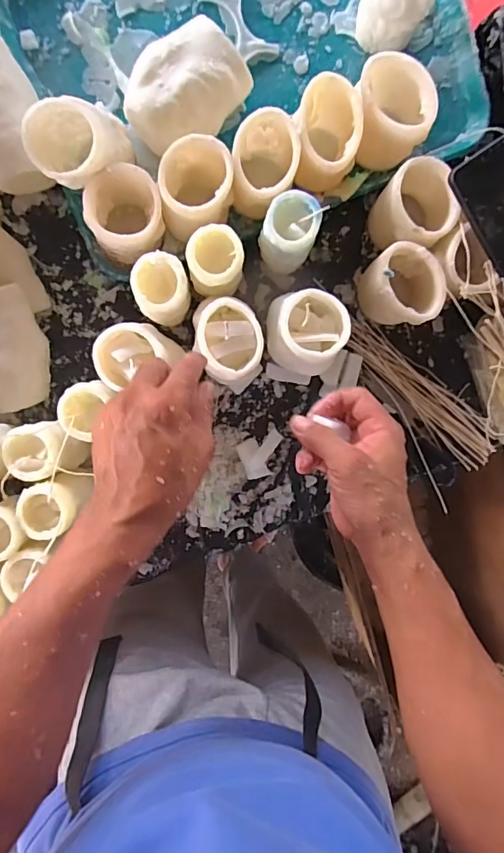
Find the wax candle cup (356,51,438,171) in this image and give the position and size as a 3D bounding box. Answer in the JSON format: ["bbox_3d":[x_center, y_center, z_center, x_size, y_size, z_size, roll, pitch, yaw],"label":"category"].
[{"bbox_3d":[0.130,-0.299,0.450,0.060,0.069,0.081,-42,99,2],"label":"wax candle cup"}]

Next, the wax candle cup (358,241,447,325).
[{"bbox_3d":[0.149,-0.142,0.481,0.064,0.078,0.070,-1,97,-5],"label":"wax candle cup"}]

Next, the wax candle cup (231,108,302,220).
[{"bbox_3d":[0.011,-0.247,0.457,0.061,0.079,0.081,3,97,-5],"label":"wax candle cup"}]

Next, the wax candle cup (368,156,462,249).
[{"bbox_3d":[0.159,-0.215,0.471,0.059,0.079,0.077,-25,99,-1],"label":"wax candle cup"}]

